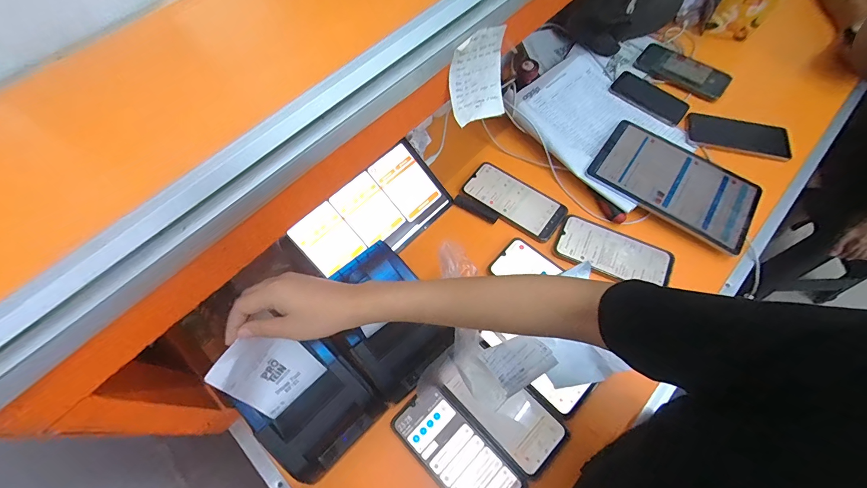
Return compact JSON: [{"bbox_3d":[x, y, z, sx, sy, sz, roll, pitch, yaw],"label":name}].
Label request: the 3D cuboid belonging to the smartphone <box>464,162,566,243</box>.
[{"bbox_3d":[0.135,-0.076,0.620,0.166,0.010,0.079,36,70,19],"label":"smartphone"}]

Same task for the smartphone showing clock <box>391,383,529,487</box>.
[{"bbox_3d":[0.031,0.259,0.461,0.082,0.007,0.164,-41,68,-16],"label":"smartphone showing clock"}]

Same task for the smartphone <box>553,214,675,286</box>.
[{"bbox_3d":[0.276,0.012,0.574,0.166,0.011,0.085,23,66,14],"label":"smartphone"}]

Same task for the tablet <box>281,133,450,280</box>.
[{"bbox_3d":[-0.090,-0.045,0.589,0.236,0.013,0.133,-43,102,-17],"label":"tablet"}]

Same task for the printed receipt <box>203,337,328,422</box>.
[{"bbox_3d":[-0.175,0.132,0.388,0.076,0.130,0.046,-42,68,-17],"label":"printed receipt"}]

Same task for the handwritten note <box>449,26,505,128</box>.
[{"bbox_3d":[0.050,-0.175,0.396,0.073,0.090,0.016,-32,52,-27],"label":"handwritten note"}]

